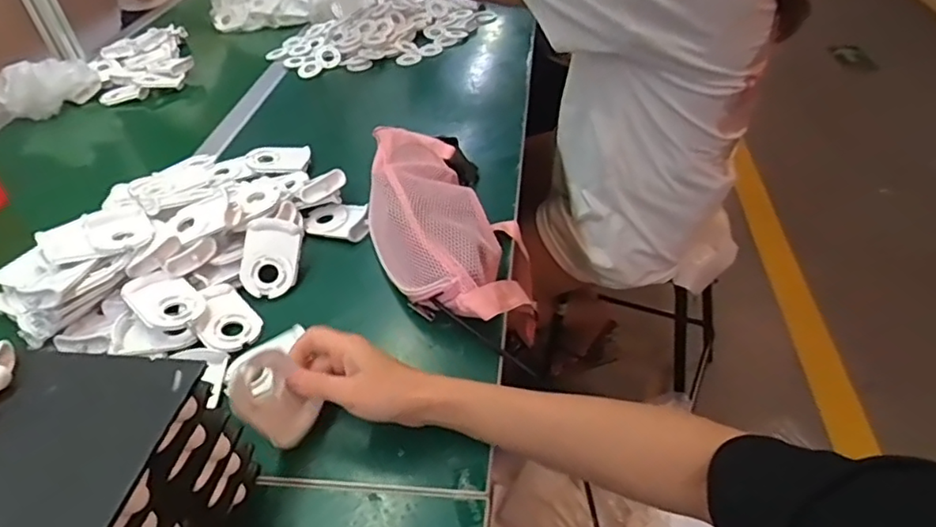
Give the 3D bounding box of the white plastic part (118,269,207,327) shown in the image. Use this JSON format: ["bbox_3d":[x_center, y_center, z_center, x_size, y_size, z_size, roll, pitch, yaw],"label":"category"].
[{"bbox_3d":[-0.308,0.038,0.609,0.074,0.018,0.058,40,52,21],"label":"white plastic part"}]

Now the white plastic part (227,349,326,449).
[{"bbox_3d":[-0.154,0.108,0.478,0.052,0.082,0.016,-44,28,-20],"label":"white plastic part"}]

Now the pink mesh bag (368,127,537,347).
[{"bbox_3d":[-0.027,-0.051,0.662,0.166,0.074,0.311,-9,41,-2],"label":"pink mesh bag"}]

